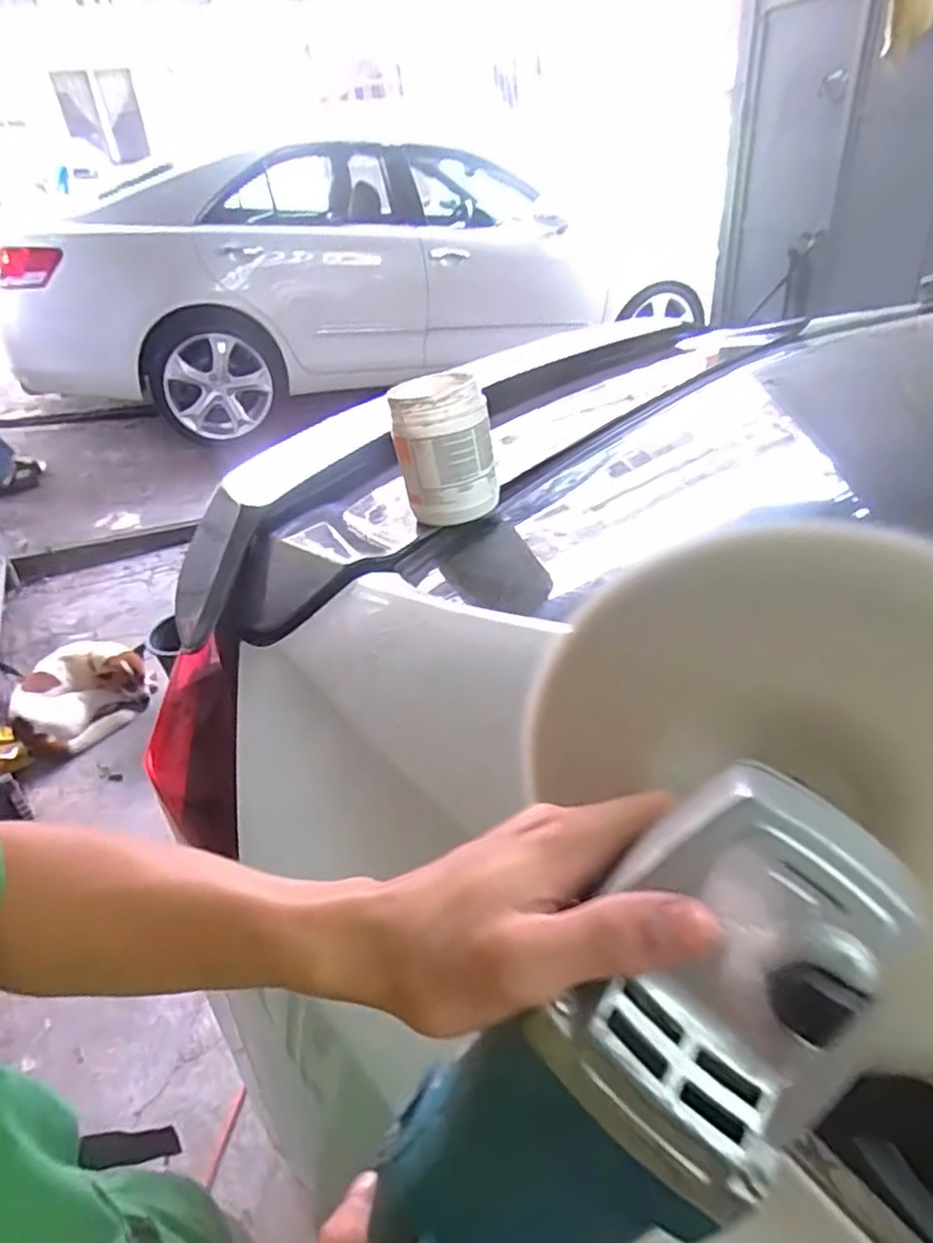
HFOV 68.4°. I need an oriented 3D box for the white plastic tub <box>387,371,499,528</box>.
[{"bbox_3d":[-0.024,-0.179,0.733,0.099,0.145,0.091,-5,34,3],"label":"white plastic tub"}]

